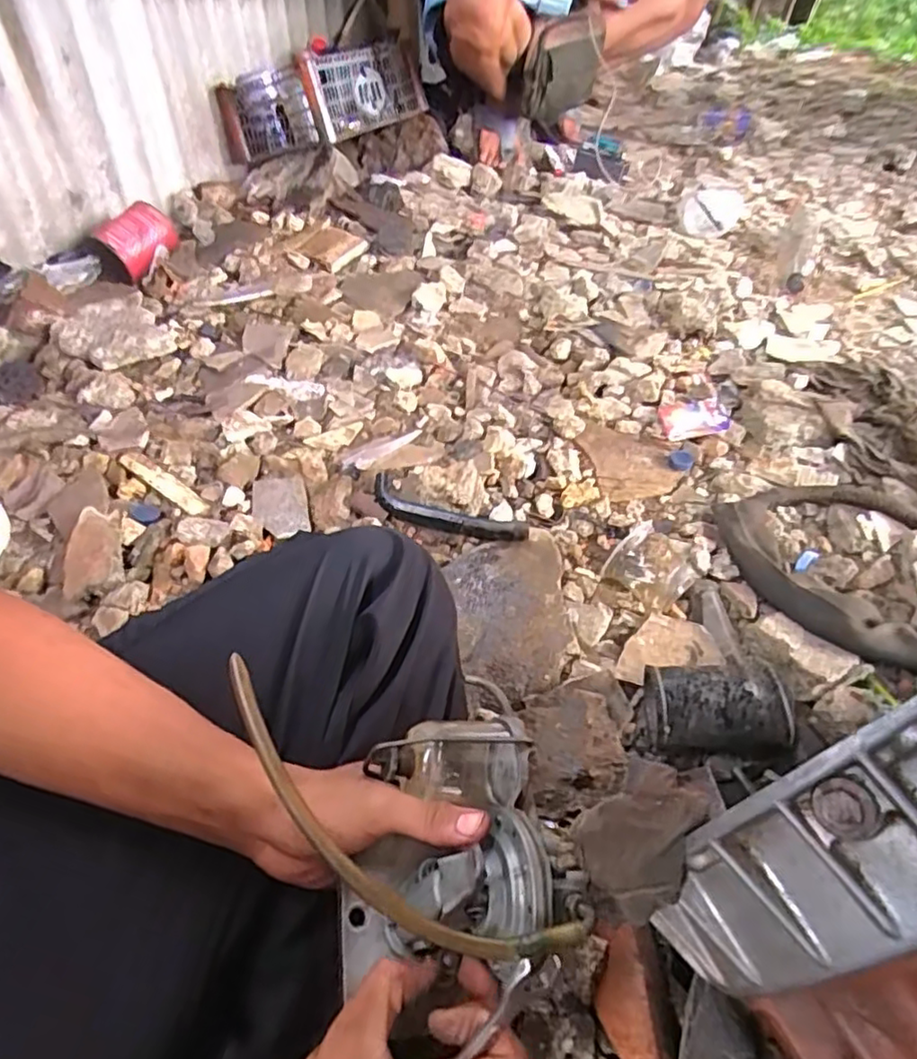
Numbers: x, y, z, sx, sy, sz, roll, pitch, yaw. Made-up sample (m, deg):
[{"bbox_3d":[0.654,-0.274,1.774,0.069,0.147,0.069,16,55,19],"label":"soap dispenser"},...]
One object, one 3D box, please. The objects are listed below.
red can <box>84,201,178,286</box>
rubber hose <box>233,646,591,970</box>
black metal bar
[{"bbox_3d":[-0.571,-0.505,1.130,0.080,0.089,0.144,22,52,14],"label":"red can"},{"bbox_3d":[-0.035,0.132,0.288,0.200,0.006,0.051,39,57,7],"label":"rubber hose"},{"bbox_3d":[-0.018,-0.019,0.809,0.208,0.014,0.042,21,52,14],"label":"black metal bar"}]

